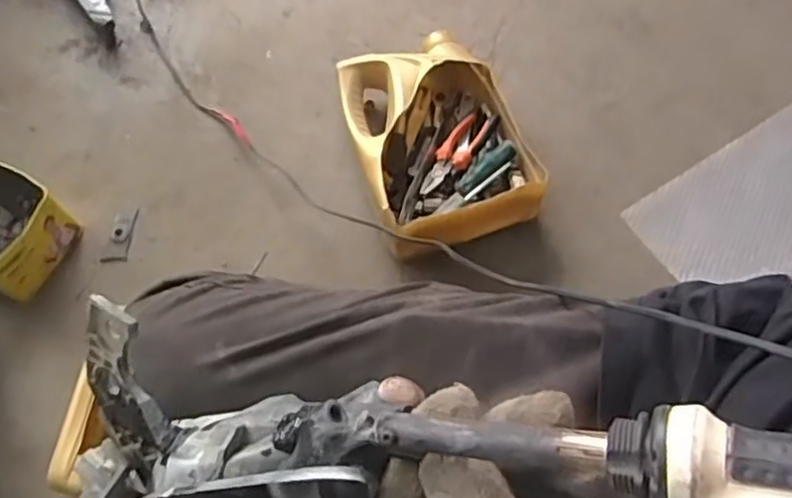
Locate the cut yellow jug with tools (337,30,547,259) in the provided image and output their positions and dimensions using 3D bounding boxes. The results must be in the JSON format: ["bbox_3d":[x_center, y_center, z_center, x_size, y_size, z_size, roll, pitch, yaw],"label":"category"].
[{"bbox_3d":[0.052,-0.145,0.898,0.208,0.095,0.290,-16,66,-6],"label":"cut yellow jug with tools"}]

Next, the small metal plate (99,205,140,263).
[{"bbox_3d":[-0.362,-0.019,0.897,0.033,0.004,0.078,7,77,7],"label":"small metal plate"}]

